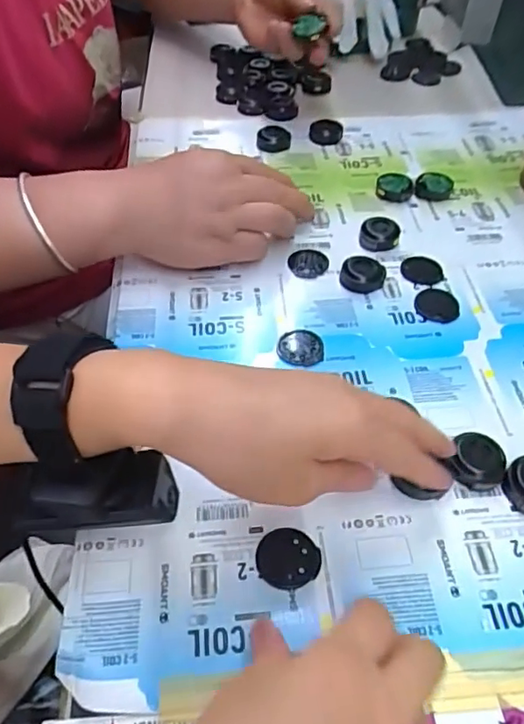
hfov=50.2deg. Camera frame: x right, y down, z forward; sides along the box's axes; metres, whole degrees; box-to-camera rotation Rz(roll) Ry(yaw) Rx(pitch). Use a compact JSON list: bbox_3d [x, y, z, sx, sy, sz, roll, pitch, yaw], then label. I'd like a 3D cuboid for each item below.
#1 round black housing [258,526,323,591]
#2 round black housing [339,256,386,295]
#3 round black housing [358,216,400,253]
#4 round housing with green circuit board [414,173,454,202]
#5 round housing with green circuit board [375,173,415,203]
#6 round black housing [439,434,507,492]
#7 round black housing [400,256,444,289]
[{"bbox_3d":[0.012,0.095,0.270,0.030,0.004,0.028,0,50,0],"label":"round black housing"},{"bbox_3d":[0.071,-0.062,0.396,0.028,0.013,0.025,32,57,24],"label":"round black housing"},{"bbox_3d":[0.089,-0.096,0.424,0.029,0.013,0.029,0,50,0],"label":"round black housing"},{"bbox_3d":[0.144,-0.147,0.470,0.030,0.010,0.031,0,50,0],"label":"round housing with green circuit board"},{"bbox_3d":[0.110,-0.145,0.467,0.031,0.013,0.030,0,50,0],"label":"round housing with green circuit board"},{"bbox_3d":[0.115,0.053,0.298,0.028,0.012,0.027,0,50,0],"label":"round black housing"},{"bbox_3d":[0.117,-0.066,0.407,0.028,0.004,0.030,-14,51,-11],"label":"round black housing"}]

